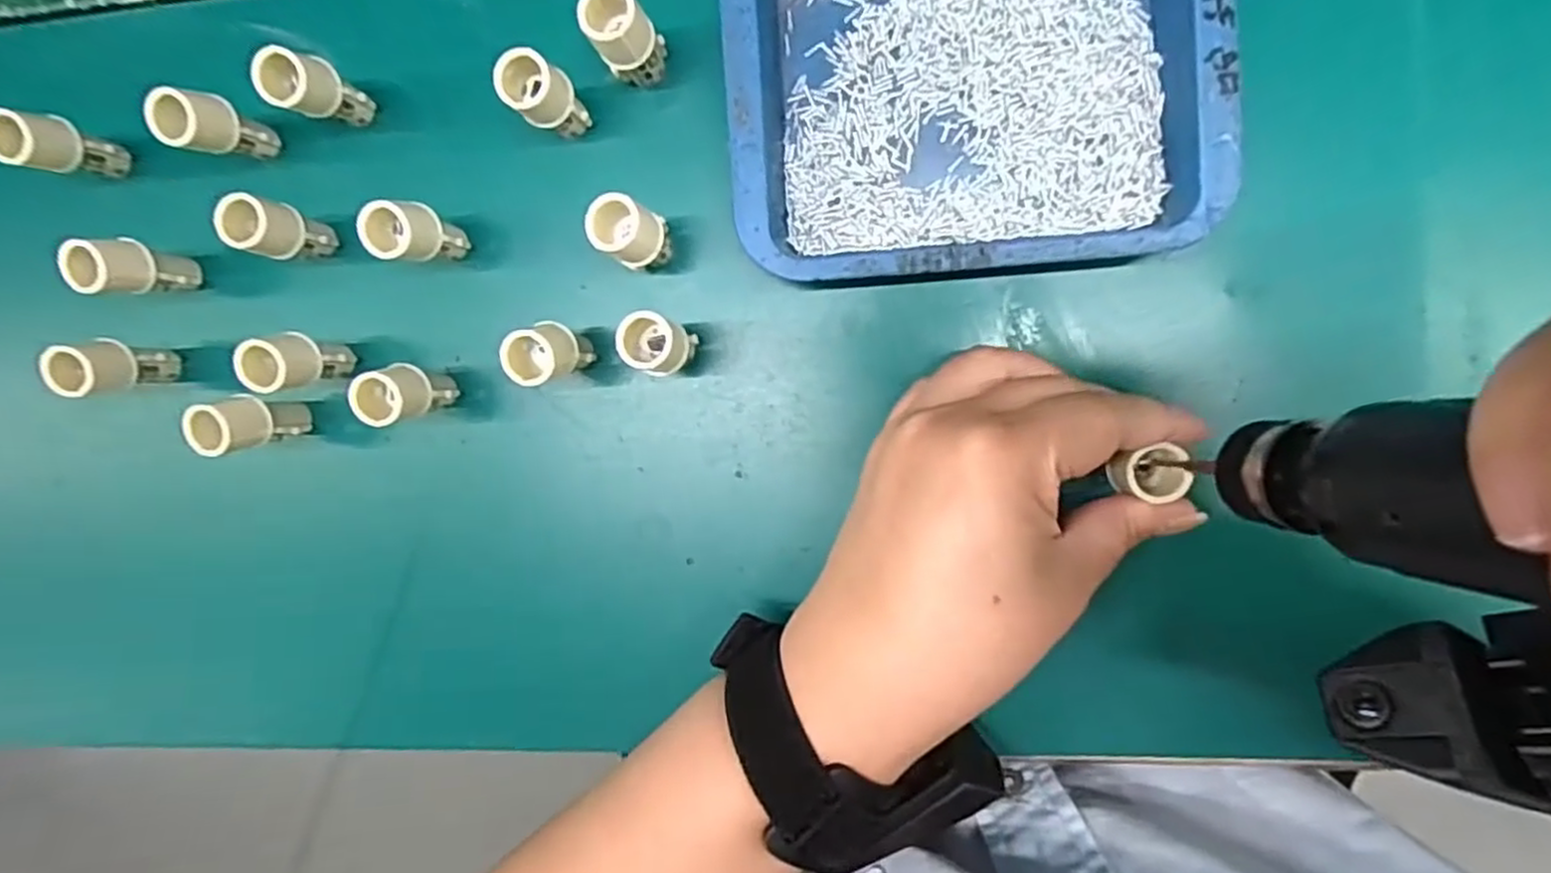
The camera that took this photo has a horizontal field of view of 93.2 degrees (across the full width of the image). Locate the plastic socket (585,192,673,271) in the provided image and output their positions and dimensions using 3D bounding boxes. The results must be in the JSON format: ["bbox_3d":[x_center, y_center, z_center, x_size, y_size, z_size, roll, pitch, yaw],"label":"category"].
[{"bbox_3d":[-0.048,-0.069,0.257,0.020,0.044,0.021,0,91,9],"label":"plastic socket"}]

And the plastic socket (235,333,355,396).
[{"bbox_3d":[-0.175,-0.026,0.272,0.015,0.043,0.021,9,92,8],"label":"plastic socket"}]

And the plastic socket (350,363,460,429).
[{"bbox_3d":[-0.132,-0.014,0.267,0.017,0.043,0.021,-1,91,9],"label":"plastic socket"}]

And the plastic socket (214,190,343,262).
[{"bbox_3d":[-0.181,-0.074,0.272,0.017,0.045,0.019,19,94,8],"label":"plastic socket"}]

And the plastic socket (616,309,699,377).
[{"bbox_3d":[-0.040,-0.031,0.259,0.019,0.045,0.019,0,91,9],"label":"plastic socket"}]

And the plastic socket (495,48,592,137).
[{"bbox_3d":[-0.079,-0.116,0.255,0.017,0.041,0.019,44,97,6],"label":"plastic socket"}]

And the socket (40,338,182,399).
[{"bbox_3d":[-0.249,-0.025,0.278,0.017,0.043,0.021,1,91,9],"label":"socket"}]

